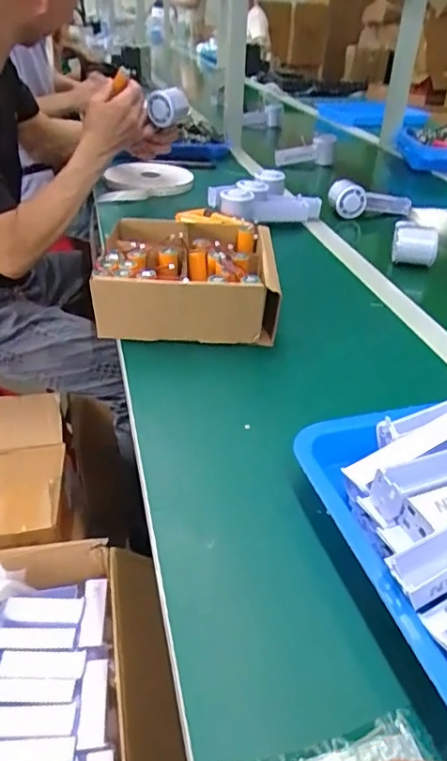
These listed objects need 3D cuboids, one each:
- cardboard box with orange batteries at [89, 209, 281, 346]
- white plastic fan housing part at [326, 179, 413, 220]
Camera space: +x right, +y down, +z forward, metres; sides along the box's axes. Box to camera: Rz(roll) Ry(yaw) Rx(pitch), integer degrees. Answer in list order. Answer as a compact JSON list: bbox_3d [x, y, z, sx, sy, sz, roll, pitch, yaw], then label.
[{"bbox_3d":[-0.041,-0.123,0.676,0.197,0.074,0.191,1,34,-2],"label":"cardboard box with orange batteries"},{"bbox_3d":[0.285,-0.348,1.088,0.168,0.073,0.044,-12,37,-20],"label":"white plastic fan housing part"}]

